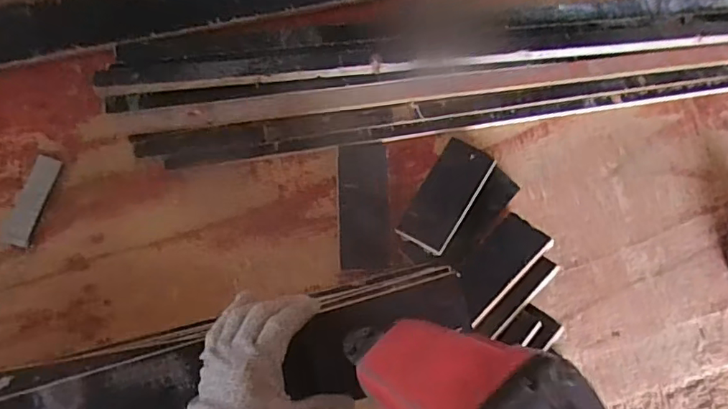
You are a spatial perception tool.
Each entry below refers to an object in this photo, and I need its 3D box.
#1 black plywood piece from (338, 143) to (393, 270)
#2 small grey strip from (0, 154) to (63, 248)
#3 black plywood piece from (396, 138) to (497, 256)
[{"bbox_3d":[0.001,0.000,0.645,0.059,0.008,0.144,-1,84,-7],"label":"black plywood piece"},{"bbox_3d":[-0.364,-0.005,0.606,0.028,0.012,0.100,16,82,-4],"label":"small grey strip"},{"bbox_3d":[0.099,-0.011,0.653,0.060,0.016,0.139,33,81,-2],"label":"black plywood piece"}]

